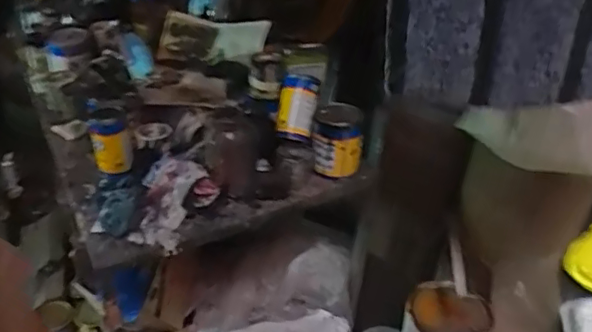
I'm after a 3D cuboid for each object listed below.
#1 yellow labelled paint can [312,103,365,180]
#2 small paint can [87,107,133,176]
[{"bbox_3d":[0.086,-0.049,1.182,0.099,0.137,0.096,2,35,-1],"label":"yellow labelled paint can"},{"bbox_3d":[-0.375,-0.054,1.145,0.070,0.109,0.075,-7,36,-13],"label":"small paint can"}]

